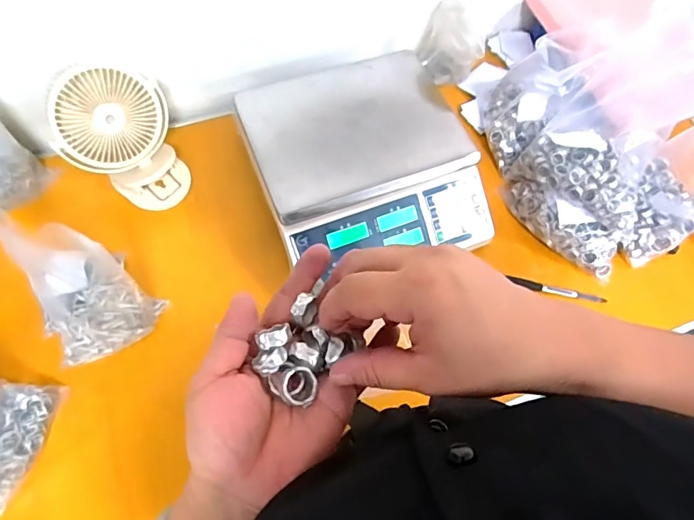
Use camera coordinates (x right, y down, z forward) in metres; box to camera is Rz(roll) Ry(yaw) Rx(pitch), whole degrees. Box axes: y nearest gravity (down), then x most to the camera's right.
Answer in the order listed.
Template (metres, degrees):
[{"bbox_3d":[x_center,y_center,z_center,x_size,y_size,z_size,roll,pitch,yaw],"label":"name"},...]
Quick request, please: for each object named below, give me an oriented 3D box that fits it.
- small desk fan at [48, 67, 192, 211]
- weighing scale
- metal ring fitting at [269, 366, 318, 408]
[{"bbox_3d":[-0.306,-0.160,0.613,0.145,0.165,0.110,-21,66,-14],"label":"small desk fan"},{"bbox_3d":[0.022,-0.134,0.651,0.282,0.113,0.295,-20,66,-13],"label":"weighing scale"},{"bbox_3d":[-0.029,0.067,0.242,0.024,0.016,0.019,-1,63,-4],"label":"metal ring fitting"}]

